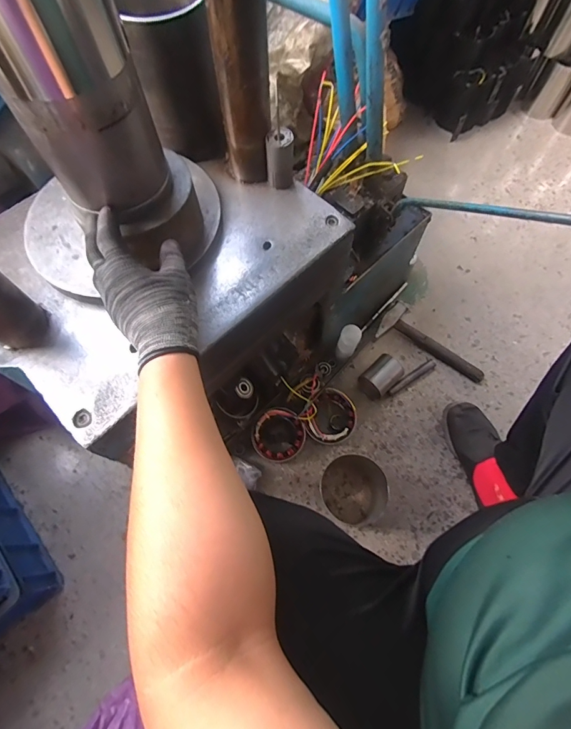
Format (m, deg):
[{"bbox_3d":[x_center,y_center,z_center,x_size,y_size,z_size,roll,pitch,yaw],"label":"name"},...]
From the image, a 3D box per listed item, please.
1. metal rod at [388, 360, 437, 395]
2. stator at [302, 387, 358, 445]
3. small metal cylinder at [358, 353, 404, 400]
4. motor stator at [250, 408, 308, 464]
[{"bbox_3d":[0.304,0.032,0.912,0.139,0.026,0.019,-31,70,-12],"label":"metal rod"},{"bbox_3d":[0.102,0.122,0.855,0.109,0.054,0.118,0,67,1],"label":"stator"},{"bbox_3d":[0.225,0.031,0.889,0.089,0.072,0.071,-41,72,-15],"label":"small metal cylinder"},{"bbox_3d":[-0.015,0.156,0.838,0.114,0.050,0.107,0,67,1],"label":"motor stator"}]

